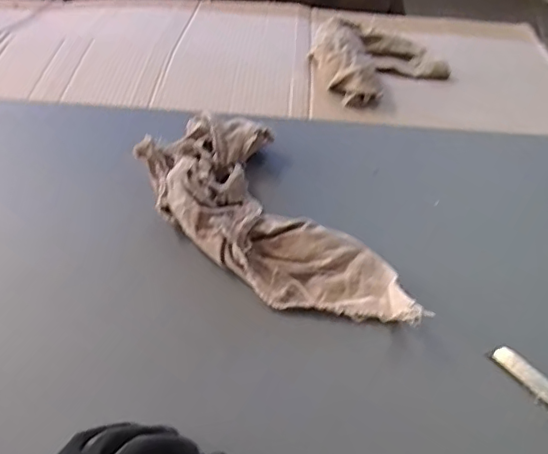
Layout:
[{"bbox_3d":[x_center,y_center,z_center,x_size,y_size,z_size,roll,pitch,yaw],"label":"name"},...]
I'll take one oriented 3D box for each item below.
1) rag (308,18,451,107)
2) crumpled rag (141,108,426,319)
[{"bbox_3d":[0.140,-0.227,0.758,0.156,0.065,0.206,33,40,26],"label":"rag"},{"bbox_3d":[-0.011,-0.006,0.525,0.141,0.050,0.312,-27,57,-21],"label":"crumpled rag"}]

